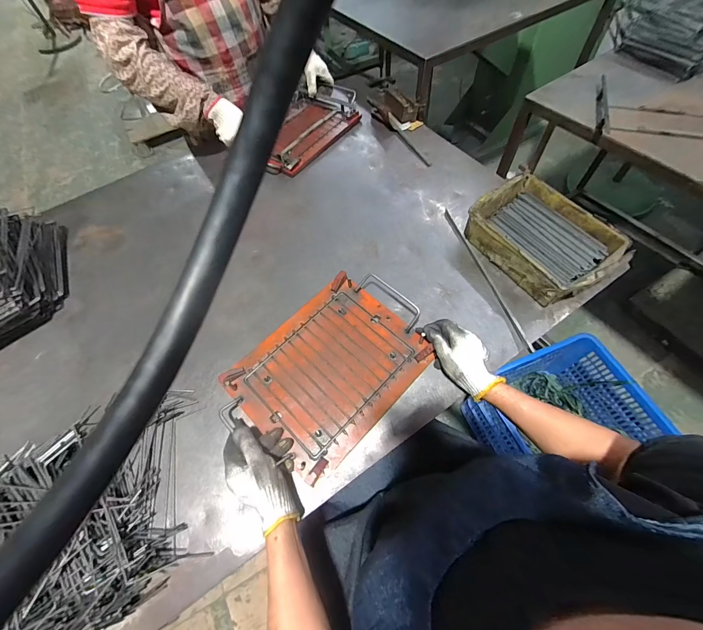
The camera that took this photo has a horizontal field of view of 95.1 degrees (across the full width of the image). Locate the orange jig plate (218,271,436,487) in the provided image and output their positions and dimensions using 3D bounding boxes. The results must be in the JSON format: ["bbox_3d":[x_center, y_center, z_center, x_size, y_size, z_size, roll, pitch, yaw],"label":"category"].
[{"bbox_3d":[-0.034,0.088,0.559,0.300,0.025,0.235,-42,66,-18],"label":"orange jig plate"}]

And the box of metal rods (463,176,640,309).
[{"bbox_3d":[0.375,-0.152,0.640,0.187,0.076,0.260,-30,63,-12],"label":"box of metal rods"}]

